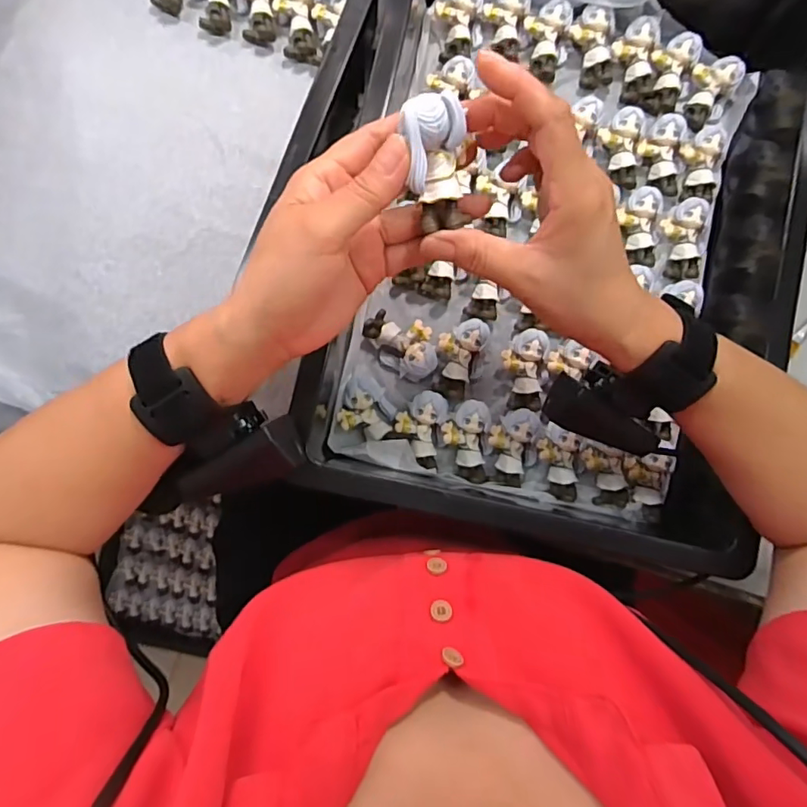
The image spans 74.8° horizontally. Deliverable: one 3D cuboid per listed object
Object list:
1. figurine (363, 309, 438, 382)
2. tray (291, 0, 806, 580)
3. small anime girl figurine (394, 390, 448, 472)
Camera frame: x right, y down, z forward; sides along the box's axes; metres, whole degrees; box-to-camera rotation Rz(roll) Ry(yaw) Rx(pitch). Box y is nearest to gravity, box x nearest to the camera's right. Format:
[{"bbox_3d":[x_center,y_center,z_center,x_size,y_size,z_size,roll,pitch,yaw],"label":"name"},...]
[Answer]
[{"bbox_3d":[0.000,-0.048,0.425,0.063,0.034,0.042,39,86,1],"label":"figurine"},{"bbox_3d":[0.123,-0.157,0.412,0.363,0.094,0.535,7,86,-1],"label":"tray"},{"bbox_3d":[0.013,0.020,0.416,0.038,0.021,0.058,9,86,-1],"label":"small anime girl figurine"}]

